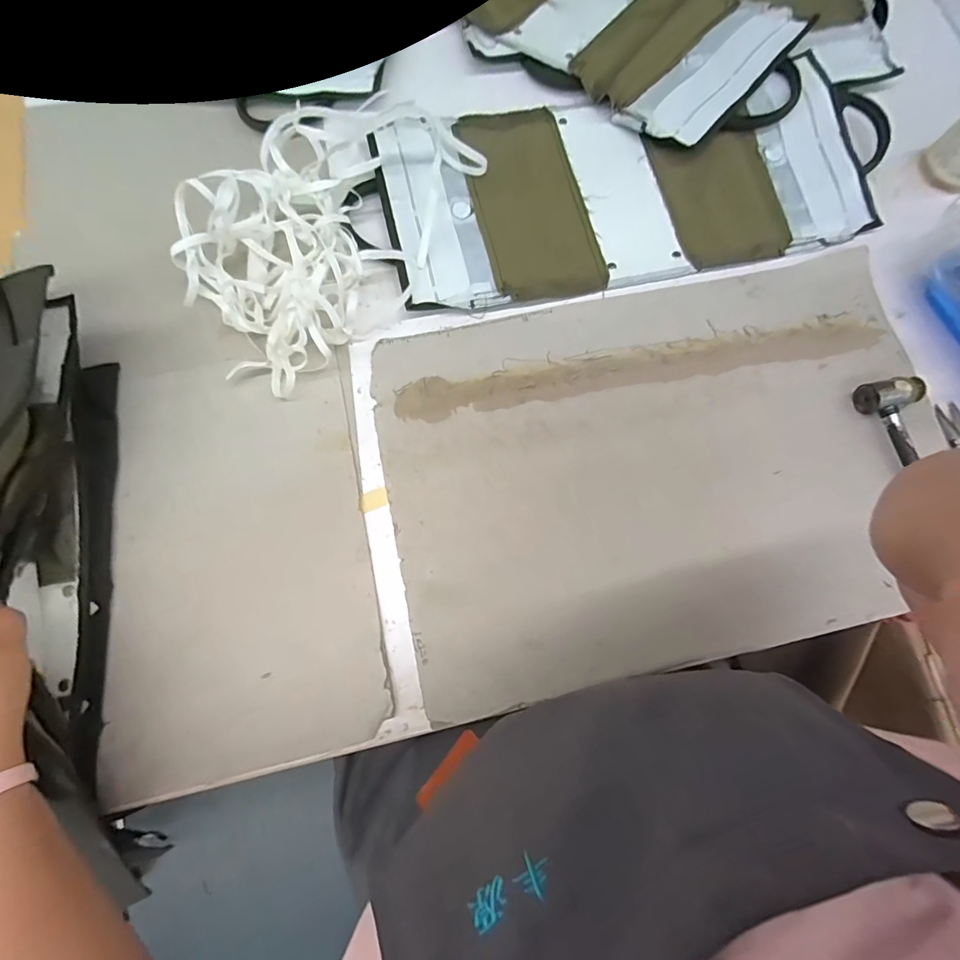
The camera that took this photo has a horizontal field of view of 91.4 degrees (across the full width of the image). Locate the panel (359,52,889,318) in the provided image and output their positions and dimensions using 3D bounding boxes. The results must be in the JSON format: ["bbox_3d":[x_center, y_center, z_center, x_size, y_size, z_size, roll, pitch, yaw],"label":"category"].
[{"bbox_3d":[0.155,-0.354,0.522,0.557,0.030,0.291,-13,77,-5],"label":"panel"}]

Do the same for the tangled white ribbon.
[{"bbox_3d":[-0.144,-0.267,0.467,0.199,0.069,0.348,40,78,7],"label":"tangled white ribbon"}]

